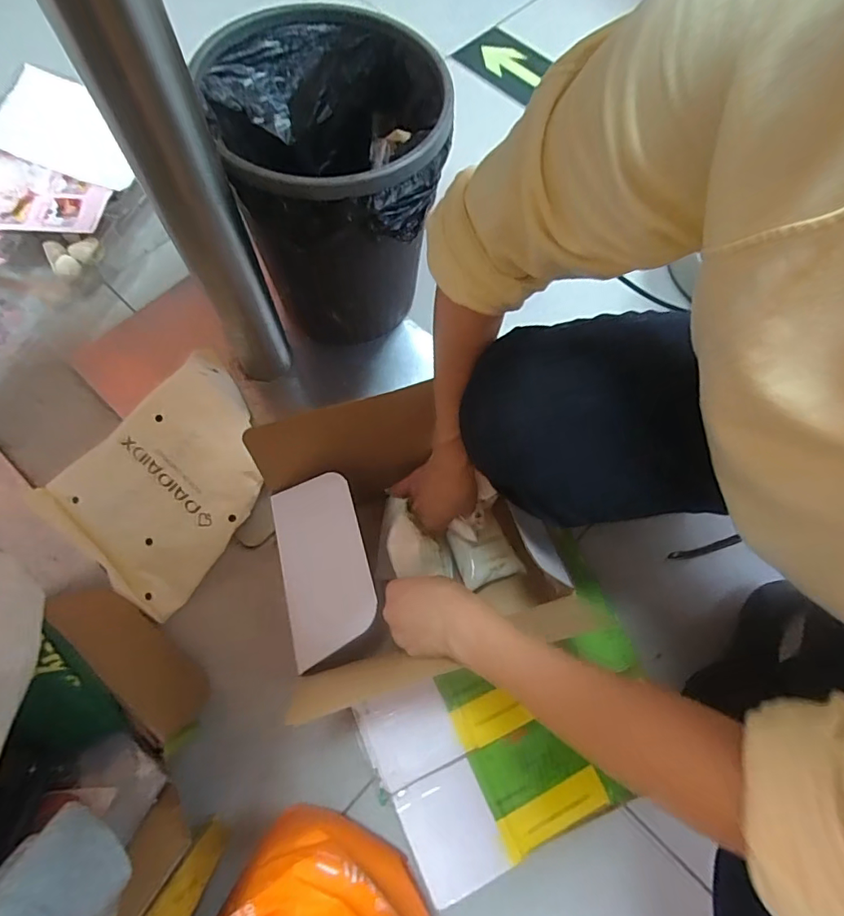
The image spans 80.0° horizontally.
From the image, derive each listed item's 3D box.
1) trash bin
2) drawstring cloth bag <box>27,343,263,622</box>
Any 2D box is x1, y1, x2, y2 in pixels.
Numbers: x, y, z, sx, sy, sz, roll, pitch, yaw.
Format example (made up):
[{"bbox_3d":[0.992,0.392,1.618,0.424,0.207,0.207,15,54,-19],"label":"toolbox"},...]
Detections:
[{"bbox_3d":[-0.100,-0.331,0.652,0.249,0.293,0.304,-20,72,-9],"label":"trash bin"},{"bbox_3d":[-0.320,0.022,0.655,0.230,0.075,0.285,39,73,11],"label":"drawstring cloth bag"}]

